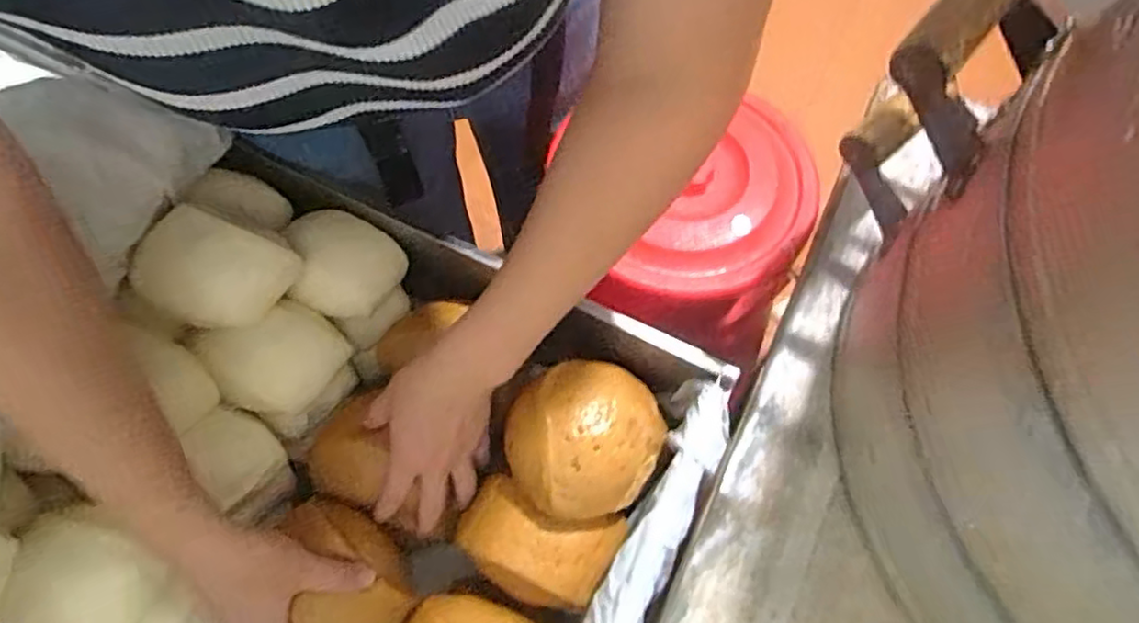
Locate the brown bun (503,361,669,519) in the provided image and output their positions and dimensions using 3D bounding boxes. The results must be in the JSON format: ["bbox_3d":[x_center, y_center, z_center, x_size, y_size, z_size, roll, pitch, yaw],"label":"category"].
[{"bbox_3d":[0.011,0.093,0.501,0.111,0.052,0.105,1,67,-2],"label":"brown bun"}]

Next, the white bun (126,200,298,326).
[{"bbox_3d":[-0.264,-0.032,0.500,0.085,0.059,0.085,1,67,-2],"label":"white bun"}]

